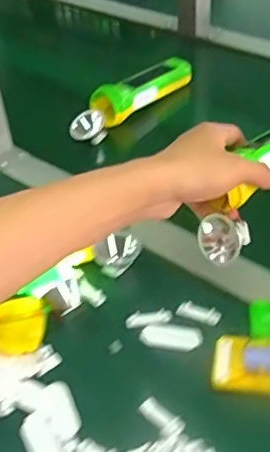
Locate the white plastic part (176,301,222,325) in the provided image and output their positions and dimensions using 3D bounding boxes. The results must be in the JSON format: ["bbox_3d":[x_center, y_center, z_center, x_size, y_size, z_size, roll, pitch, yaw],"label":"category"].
[{"bbox_3d":[0.057,0.076,0.507,0.038,0.007,0.013,11,44,17],"label":"white plastic part"}]

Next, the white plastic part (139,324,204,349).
[{"bbox_3d":[0.031,0.094,0.490,0.051,0.005,0.021,3,42,9],"label":"white plastic part"}]

